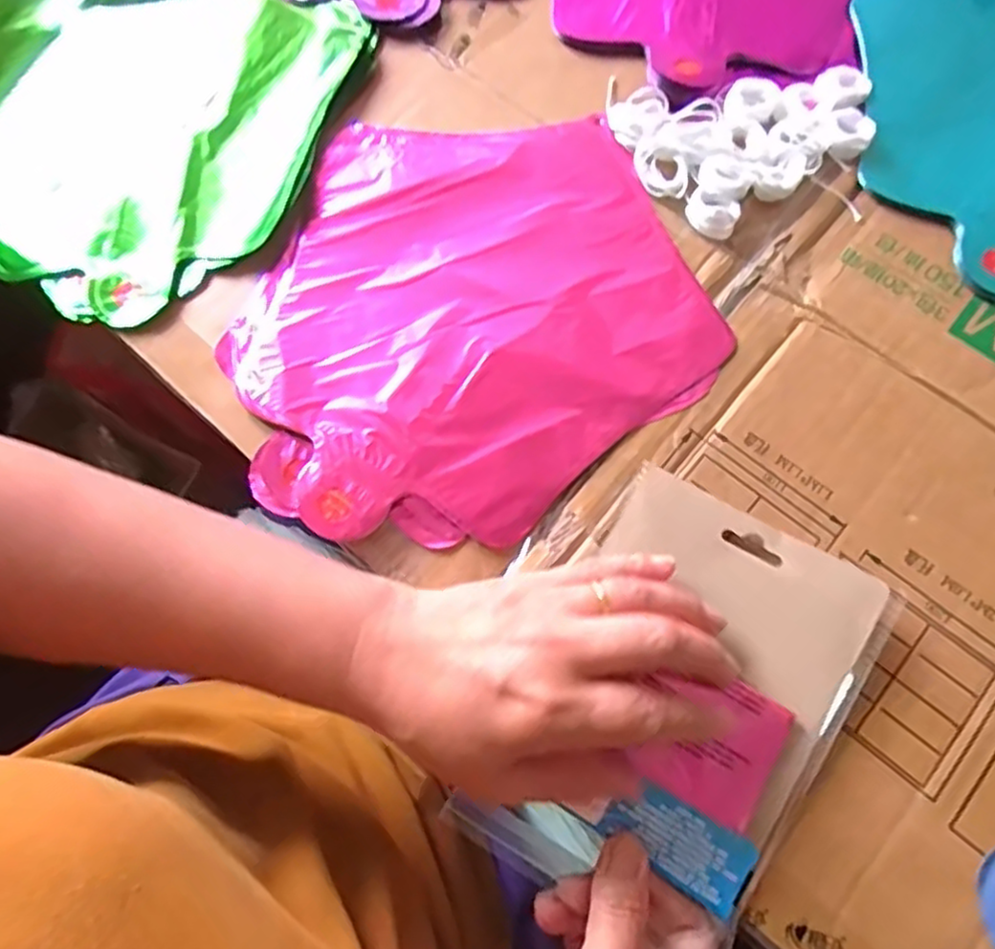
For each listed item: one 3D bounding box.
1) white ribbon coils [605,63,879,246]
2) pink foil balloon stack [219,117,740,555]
[{"bbox_3d":[0.146,-0.184,0.383,0.145,0.016,0.097,-13,71,-4],"label":"white ribbon coils"},{"bbox_3d":[-0.021,-0.089,0.357,0.234,0.008,0.235,-23,72,-7],"label":"pink foil balloon stack"}]

